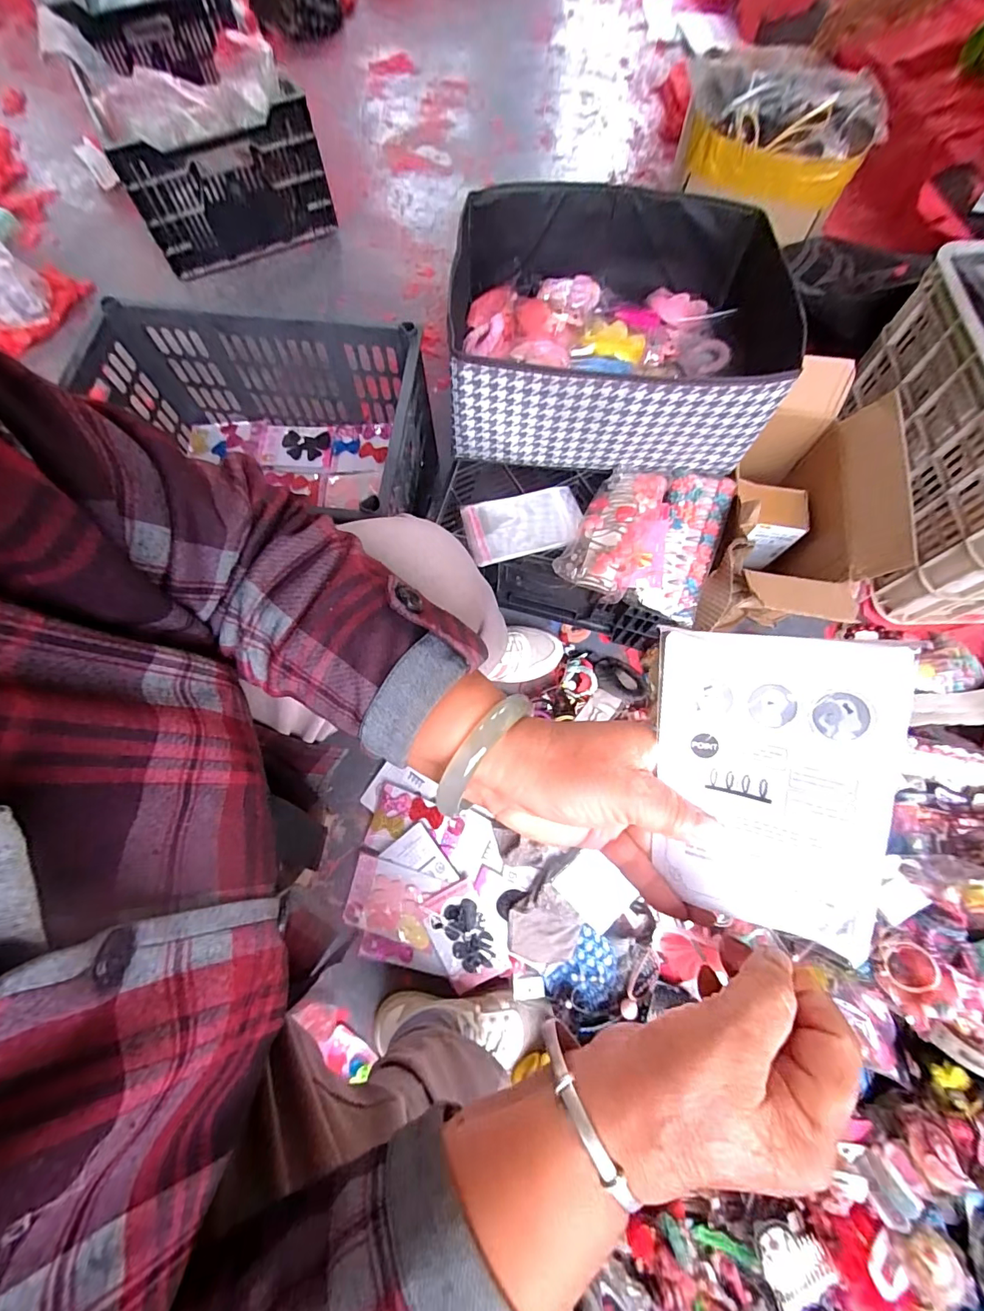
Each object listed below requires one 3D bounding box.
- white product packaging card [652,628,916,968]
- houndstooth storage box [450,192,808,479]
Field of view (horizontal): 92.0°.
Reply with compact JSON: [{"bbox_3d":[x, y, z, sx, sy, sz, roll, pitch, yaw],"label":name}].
[{"bbox_3d":[0.126,0.060,0.224,0.096,0.011,0.136,8,100,33],"label":"white product packaging card"},{"bbox_3d":[0.162,-0.434,0.651,0.424,0.164,0.336,3,71,0],"label":"houndstooth storage box"}]

